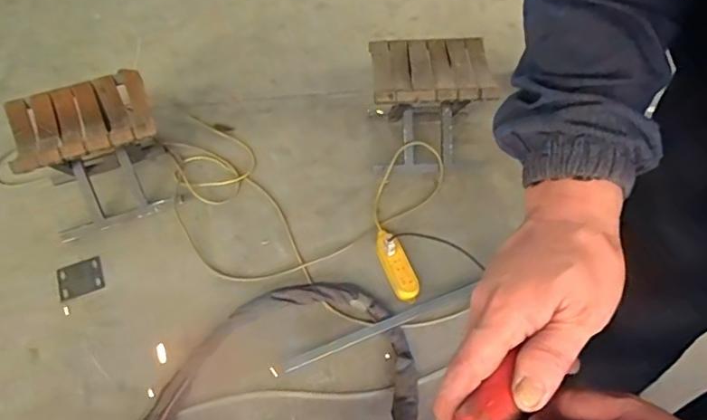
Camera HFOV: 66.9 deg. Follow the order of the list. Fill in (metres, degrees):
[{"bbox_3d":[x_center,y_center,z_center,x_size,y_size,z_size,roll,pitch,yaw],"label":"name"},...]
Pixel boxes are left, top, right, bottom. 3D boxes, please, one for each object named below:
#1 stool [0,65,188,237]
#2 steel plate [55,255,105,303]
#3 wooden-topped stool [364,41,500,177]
[{"bbox_3d":[-0.642,-0.139,1.343,0.311,0.297,0.260,-19,53,-15],"label":"stool"},{"bbox_3d":[-0.661,0.166,1.295,0.102,0.009,0.100,-20,53,-16],"label":"steel plate"},{"bbox_3d":[0.201,-0.290,1.477,0.296,0.281,0.262,-1,51,-1],"label":"wooden-topped stool"}]

